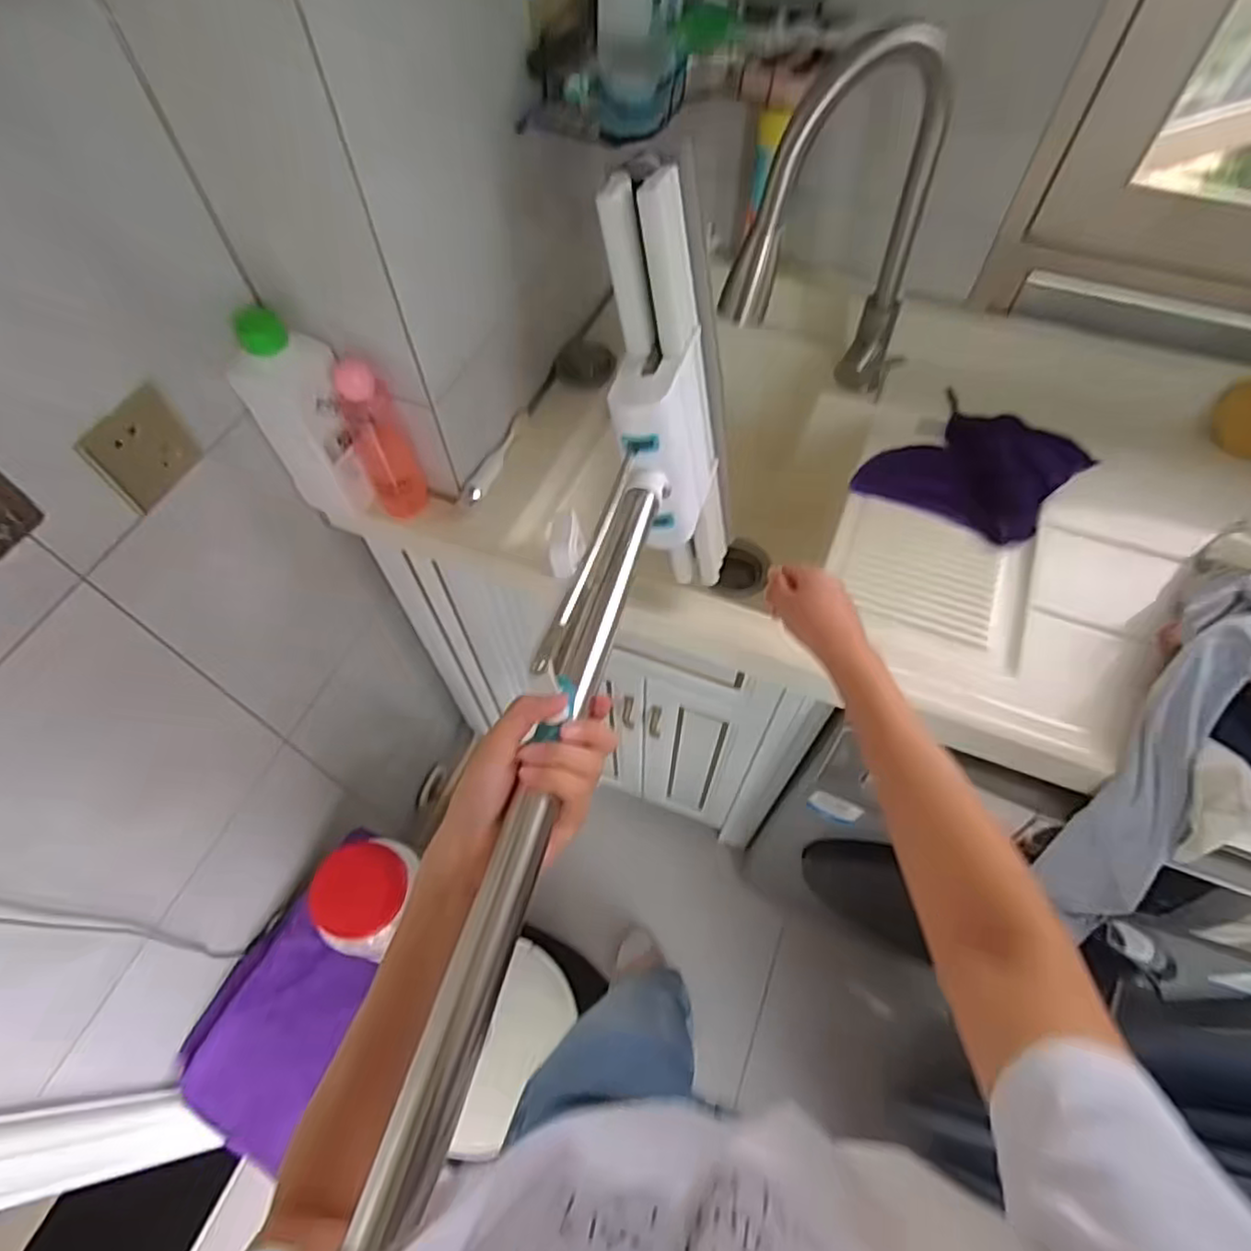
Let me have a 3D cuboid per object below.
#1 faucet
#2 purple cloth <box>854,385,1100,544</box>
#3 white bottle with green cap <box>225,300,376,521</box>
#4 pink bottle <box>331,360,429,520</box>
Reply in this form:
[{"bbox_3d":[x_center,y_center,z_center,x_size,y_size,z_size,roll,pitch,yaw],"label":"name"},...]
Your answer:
[{"bbox_3d":[0.230,-0.394,0.744,0.278,0.402,0.059,-22,63,-10],"label":"faucet"},{"bbox_3d":[0.443,-0.203,0.876,0.190,0.107,0.213,-40,68,-18],"label":"purple cloth"},{"bbox_3d":[-0.334,-0.208,0.731,0.093,0.279,0.056,-31,65,-15],"label":"white bottle with green cap"},{"bbox_3d":[-0.271,-0.201,0.749,0.058,0.194,0.060,-26,64,-12],"label":"pink bottle"}]

